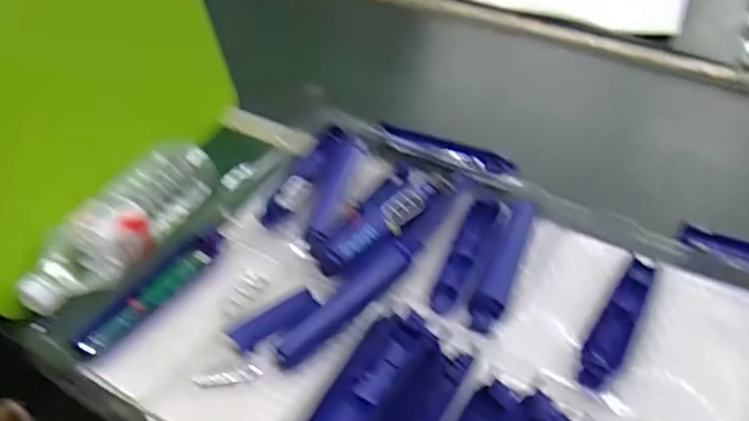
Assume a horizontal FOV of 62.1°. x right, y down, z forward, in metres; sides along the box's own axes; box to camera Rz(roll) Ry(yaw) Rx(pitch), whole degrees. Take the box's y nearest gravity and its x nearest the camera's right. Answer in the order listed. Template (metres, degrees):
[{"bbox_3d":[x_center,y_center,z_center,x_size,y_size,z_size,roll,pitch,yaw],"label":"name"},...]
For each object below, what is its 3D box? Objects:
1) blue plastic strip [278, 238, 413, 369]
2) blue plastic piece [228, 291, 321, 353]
[{"bbox_3d":[-0.026,0.081,0.557,0.147,0.018,0.025,-41,56,-16],"label":"blue plastic strip"},{"bbox_3d":[-0.087,0.099,0.556,0.078,0.016,0.030,-26,49,-24],"label":"blue plastic piece"}]

